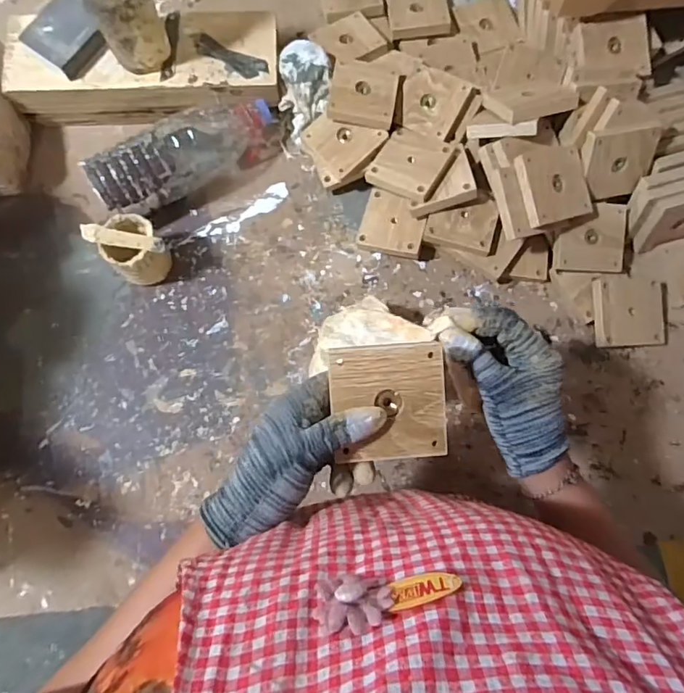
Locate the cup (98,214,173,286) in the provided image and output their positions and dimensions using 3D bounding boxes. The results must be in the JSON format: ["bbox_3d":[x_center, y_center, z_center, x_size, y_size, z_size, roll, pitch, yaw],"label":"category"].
[{"bbox_3d":[-0.248,-0.115,0.613,0.065,0.077,0.067,0,79,-1],"label":"cup"}]

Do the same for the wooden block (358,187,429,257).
[{"bbox_3d":[0.067,-0.158,0.647,0.084,0.012,0.079,16,82,19],"label":"wooden block"}]

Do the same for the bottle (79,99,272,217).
[{"bbox_3d":[-0.196,-0.242,0.638,0.238,0.080,0.074,-35,81,-20],"label":"bottle"}]

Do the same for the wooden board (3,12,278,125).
[{"bbox_3d":[-0.251,-0.364,0.664,0.335,0.077,0.123,0,79,-1],"label":"wooden board"}]

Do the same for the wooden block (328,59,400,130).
[{"bbox_3d":[0.028,-0.319,0.633,0.083,0.014,0.084,10,79,1],"label":"wooden block"}]

